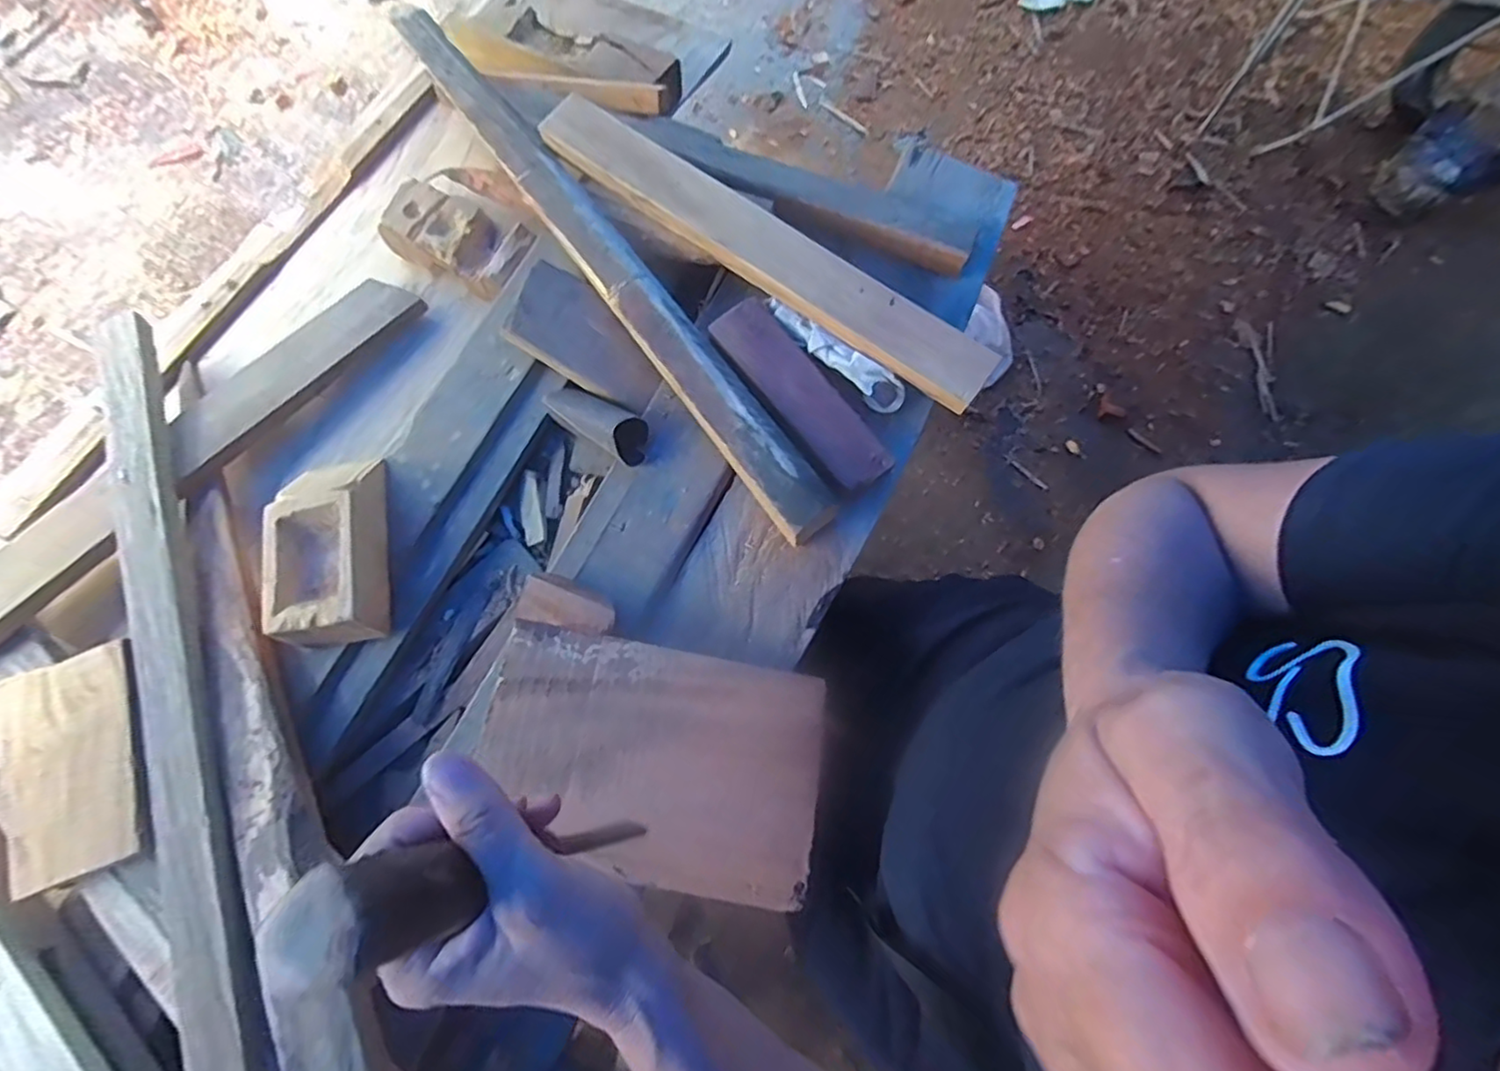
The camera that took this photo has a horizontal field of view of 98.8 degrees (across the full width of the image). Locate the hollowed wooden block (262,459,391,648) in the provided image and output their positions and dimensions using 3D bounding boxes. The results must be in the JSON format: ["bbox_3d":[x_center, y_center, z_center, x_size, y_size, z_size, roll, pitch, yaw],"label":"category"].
[{"bbox_3d":[-0.319,0.007,0.488,0.073,0.048,0.148,-9,72,-7],"label":"hollowed wooden block"}]

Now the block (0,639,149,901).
[{"bbox_3d":[-0.460,0.154,0.432,0.094,0.013,0.146,-19,75,-3],"label":"block"}]

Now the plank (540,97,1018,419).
[{"bbox_3d":[0.003,-0.243,0.529,0.437,0.024,0.053,37,79,11],"label":"plank"}]

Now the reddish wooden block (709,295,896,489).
[{"bbox_3d":[0.041,-0.115,0.514,0.051,0.025,0.175,-38,77,-8],"label":"reddish wooden block"}]

